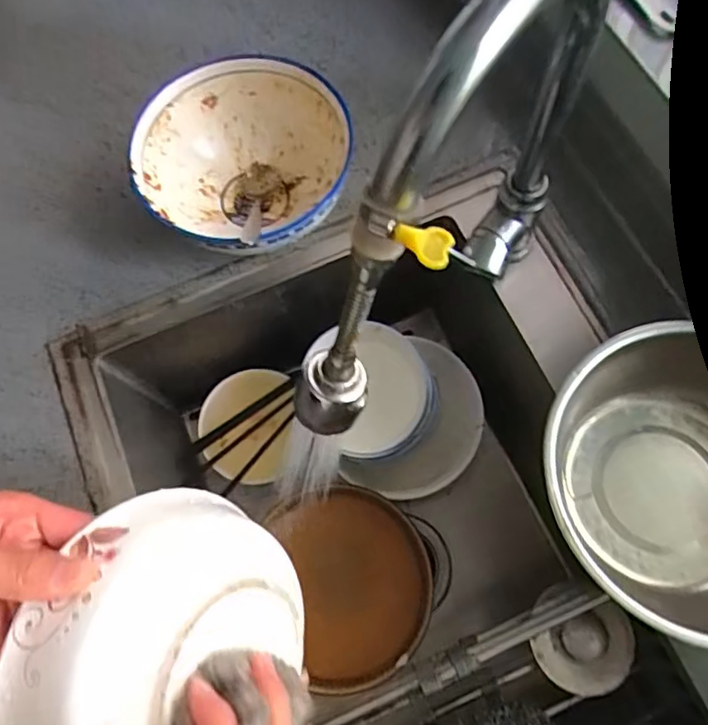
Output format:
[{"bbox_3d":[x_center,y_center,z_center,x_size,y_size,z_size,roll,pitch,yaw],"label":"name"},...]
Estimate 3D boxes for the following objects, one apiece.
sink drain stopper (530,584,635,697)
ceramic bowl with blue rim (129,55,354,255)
[{"bbox_3d":[0.187,0.231,0.466,0.080,0.015,0.076,0,70,1],"label":"sink drain stopper"},{"bbox_3d":[-0.093,-0.164,0.510,0.172,0.103,0.178,-1,72,3],"label":"ceramic bowl with blue rim"}]

